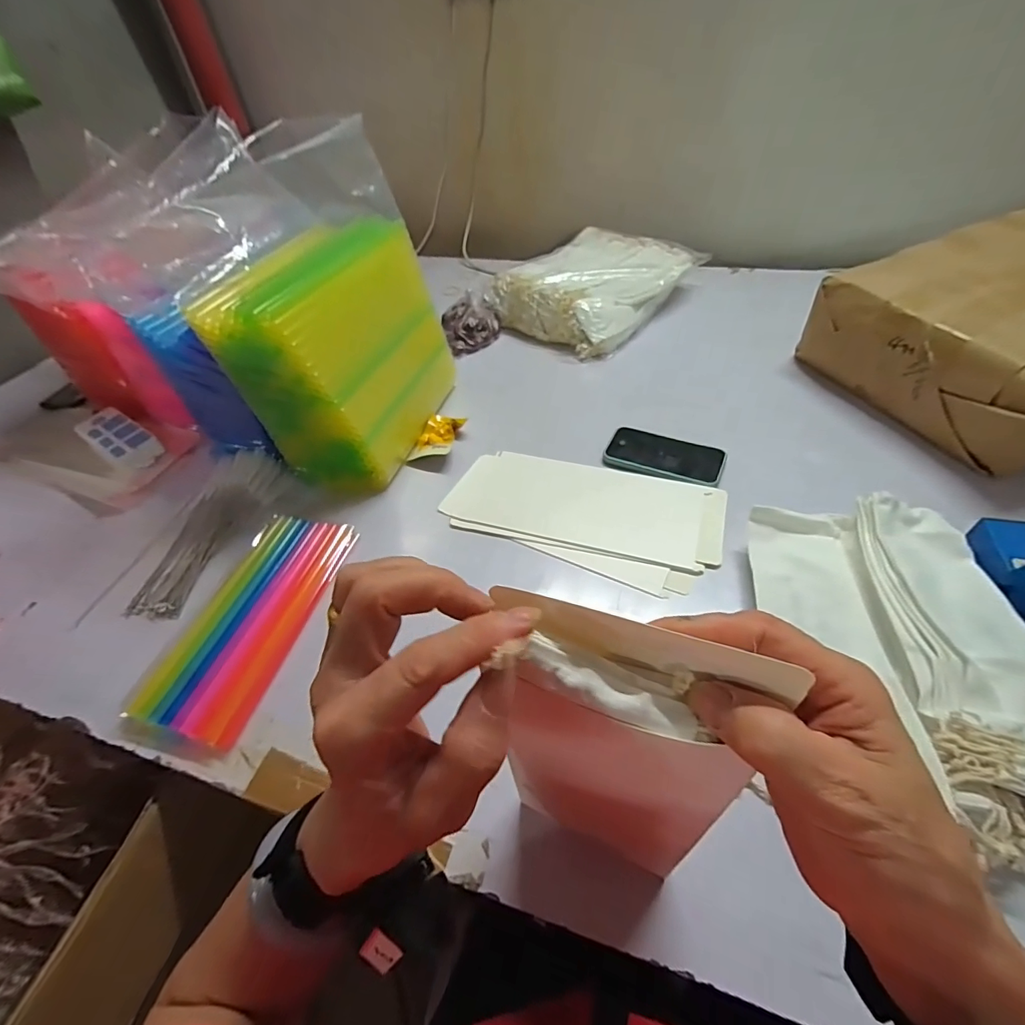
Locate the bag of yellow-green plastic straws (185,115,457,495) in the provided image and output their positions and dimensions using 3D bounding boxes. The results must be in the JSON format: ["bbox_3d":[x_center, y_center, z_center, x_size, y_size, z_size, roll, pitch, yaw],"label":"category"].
[{"bbox_3d":[-0.245,-0.256,0.655,0.195,0.353,0.276,12,51,16],"label":"bag of yellow-green plastic straws"}]

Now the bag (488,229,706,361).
[{"bbox_3d":[0.177,-0.466,0.976,0.269,0.089,0.384,33,59,30],"label":"bag"}]

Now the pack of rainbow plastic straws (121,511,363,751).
[{"bbox_3d":[-0.290,0.111,0.538,0.118,0.014,0.265,14,53,8],"label":"pack of rainbow plastic straws"}]

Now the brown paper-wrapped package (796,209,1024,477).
[{"bbox_3d":[0.788,-0.270,0.682,0.586,0.164,0.360,-14,48,-7],"label":"brown paper-wrapped package"}]

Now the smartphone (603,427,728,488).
[{"bbox_3d":[0.210,-0.076,0.666,0.158,0.014,0.077,17,62,26],"label":"smartphone"}]

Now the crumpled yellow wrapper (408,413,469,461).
[{"bbox_3d":[-0.115,-0.114,0.736,0.061,0.020,0.099,8,50,13],"label":"crumpled yellow wrapper"}]

